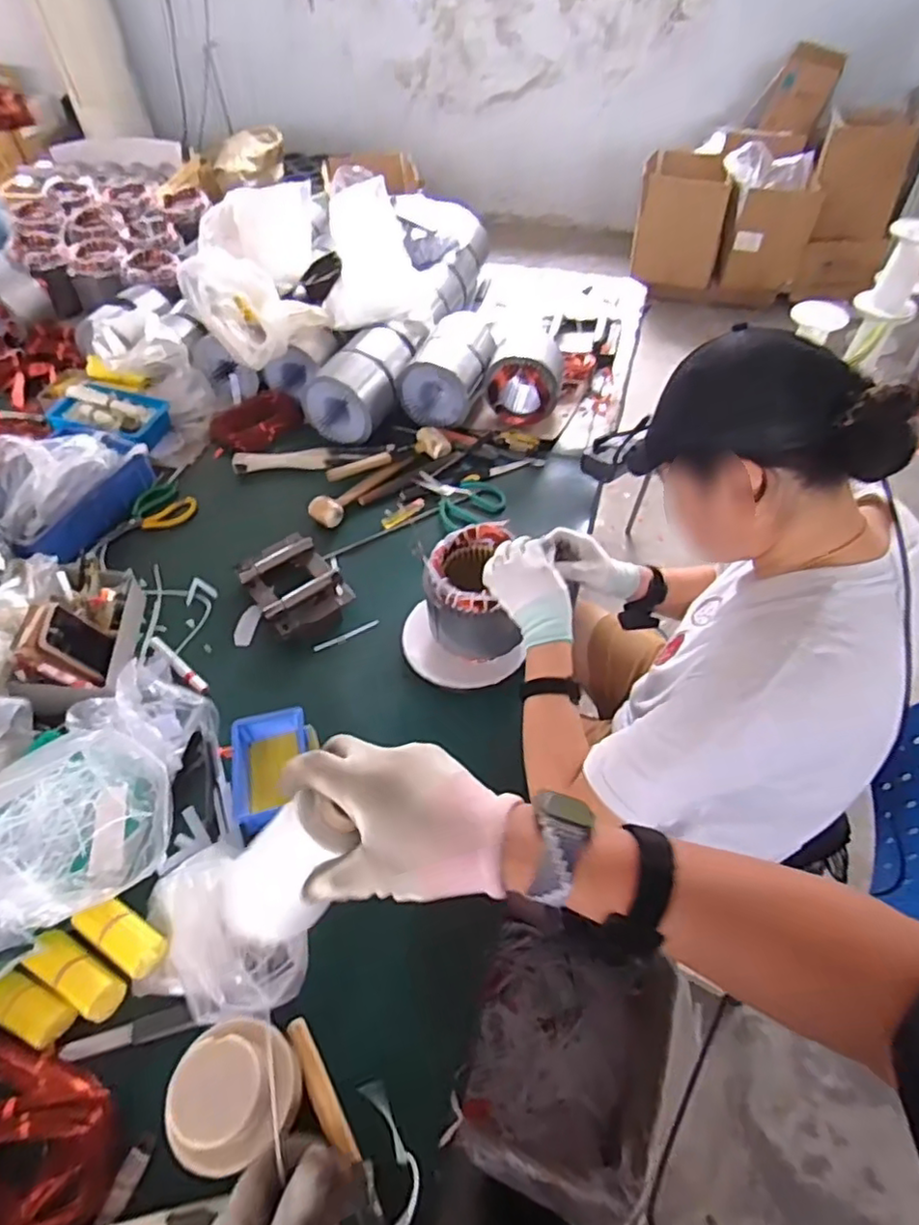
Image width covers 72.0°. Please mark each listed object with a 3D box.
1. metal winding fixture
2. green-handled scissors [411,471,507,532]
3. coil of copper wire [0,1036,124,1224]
[{"bbox_3d":[-0.269,-0.042,1.050,0.150,0.050,0.189,-35,60,-23],"label":"metal winding fixture"},{"bbox_3d":[0.007,-0.218,1.193,0.128,0.028,0.172,-22,55,-14],"label":"green-handled scissors"},{"bbox_3d":[-0.437,0.522,0.613,0.211,0.049,0.150,12,54,11],"label":"coil of copper wire"}]

